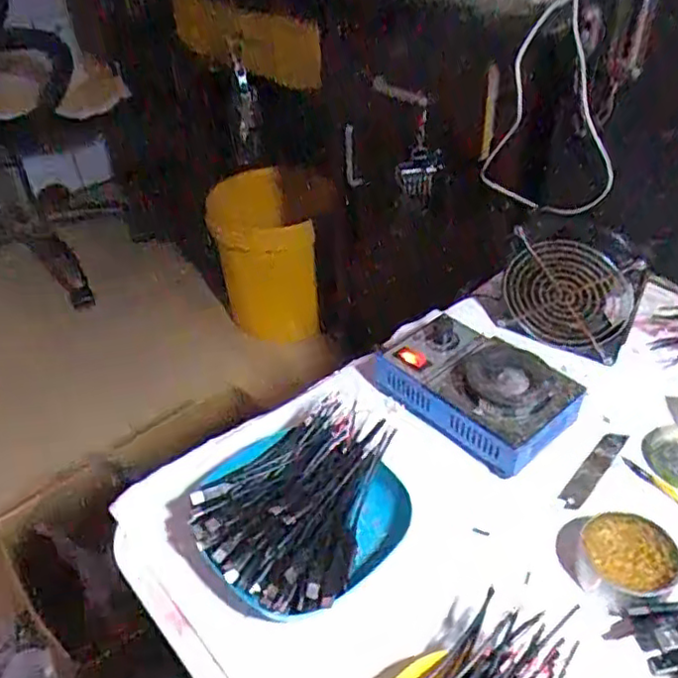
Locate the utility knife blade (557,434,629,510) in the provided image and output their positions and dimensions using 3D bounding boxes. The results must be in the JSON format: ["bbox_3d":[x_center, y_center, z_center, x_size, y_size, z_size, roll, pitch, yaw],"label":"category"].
[{"bbox_3d":[0.204,0.103,0.526,0.017,0.005,0.096,29,50,32],"label":"utility knife blade"}]

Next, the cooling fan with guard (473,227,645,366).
[{"bbox_3d":[0.213,-0.045,0.620,0.125,0.103,0.041,16,44,21],"label":"cooling fan with guard"}]

